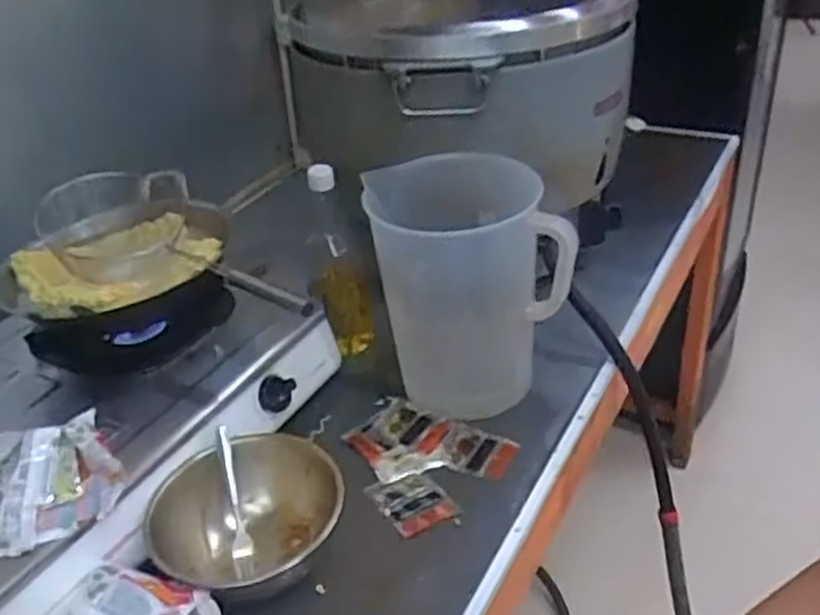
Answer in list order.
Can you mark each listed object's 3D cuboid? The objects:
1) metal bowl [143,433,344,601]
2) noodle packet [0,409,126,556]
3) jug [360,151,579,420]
[{"bbox_3d":[-0.161,0.216,0.794,0.184,0.080,0.182,-4,33,3],"label":"metal bowl"},{"bbox_3d":[-0.355,0.161,0.764,0.133,0.047,0.155,-19,36,-19],"label":"noodle packet"},{"bbox_3d":[0.066,-0.018,0.945,0.196,0.281,0.182,-10,34,-6],"label":"jug"}]

